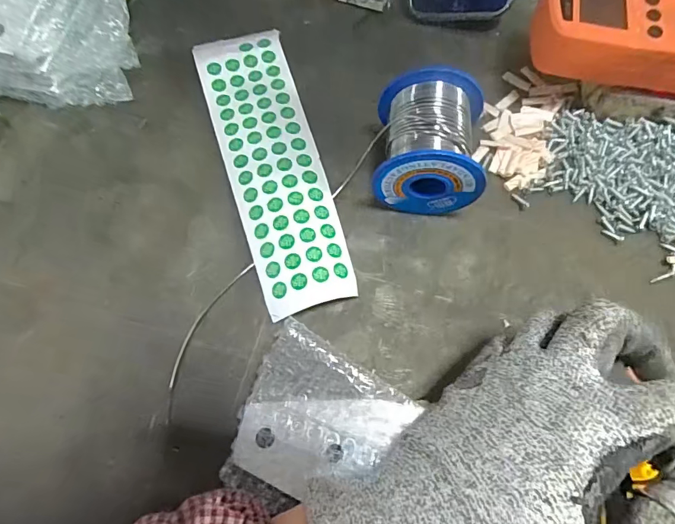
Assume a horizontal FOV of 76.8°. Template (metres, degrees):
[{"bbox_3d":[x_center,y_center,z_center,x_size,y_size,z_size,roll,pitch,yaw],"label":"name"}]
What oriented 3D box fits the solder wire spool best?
[{"bbox_3d":[0.055,-0.074,0.265,0.060,0.053,0.073,5,69,0],"label":"solder wire spool"}]

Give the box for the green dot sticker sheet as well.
[{"bbox_3d":[-0.042,-0.067,0.278,0.059,0.014,0.205,-16,71,-8],"label":"green dot sticker sheet"}]

